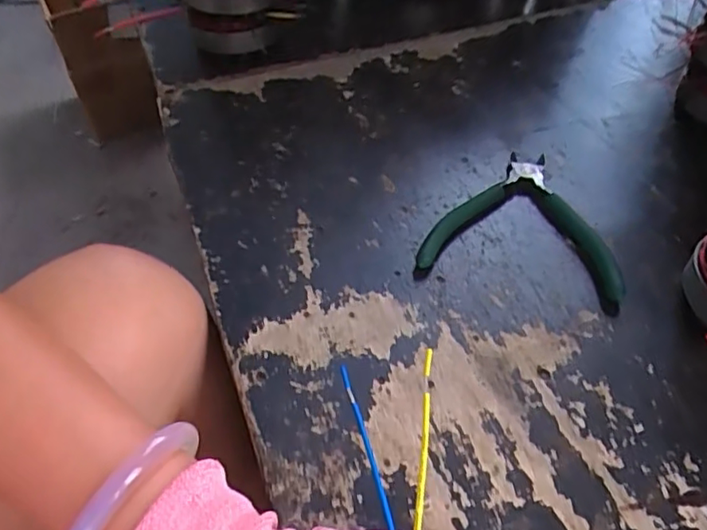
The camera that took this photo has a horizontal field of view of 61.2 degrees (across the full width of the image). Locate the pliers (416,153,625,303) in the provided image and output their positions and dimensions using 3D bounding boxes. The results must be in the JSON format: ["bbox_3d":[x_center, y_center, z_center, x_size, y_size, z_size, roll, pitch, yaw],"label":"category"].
[{"bbox_3d":[0.126,-0.040,0.434,0.128,0.017,0.141,11,48,12],"label":"pliers"}]

